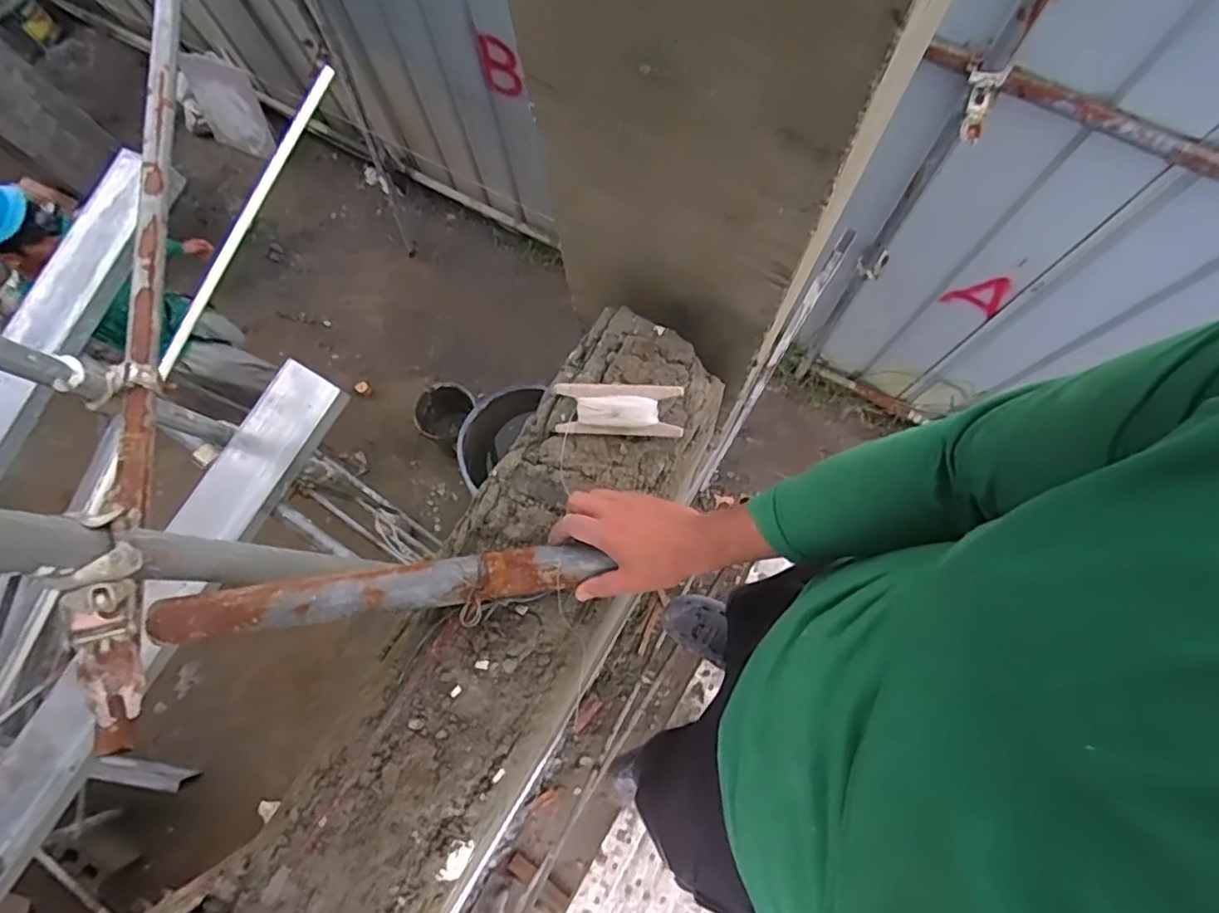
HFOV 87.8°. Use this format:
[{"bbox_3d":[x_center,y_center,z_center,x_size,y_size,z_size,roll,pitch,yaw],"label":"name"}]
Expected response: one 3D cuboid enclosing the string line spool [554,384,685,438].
[{"bbox_3d":[0.009,-0.051,0.716,0.143,0.018,0.057,3,103,10],"label":"string line spool"}]

